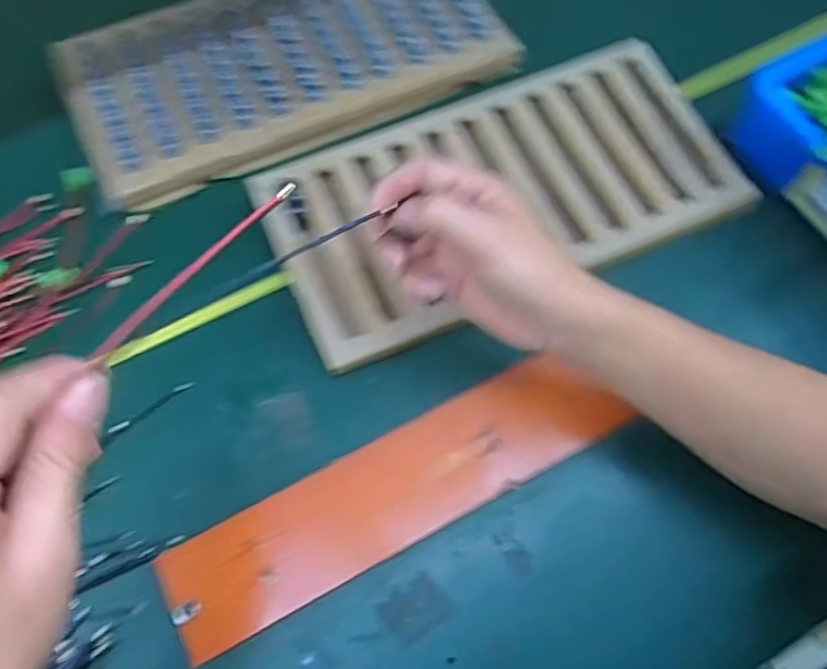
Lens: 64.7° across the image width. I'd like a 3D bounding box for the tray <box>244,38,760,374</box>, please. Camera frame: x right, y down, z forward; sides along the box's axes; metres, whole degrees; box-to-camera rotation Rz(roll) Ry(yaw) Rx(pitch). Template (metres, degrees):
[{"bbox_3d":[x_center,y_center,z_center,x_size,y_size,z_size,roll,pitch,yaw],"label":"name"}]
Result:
[{"bbox_3d":[0.070,-0.118,0.515,0.362,0.016,0.184,-22,73,-9],"label":"tray"}]

